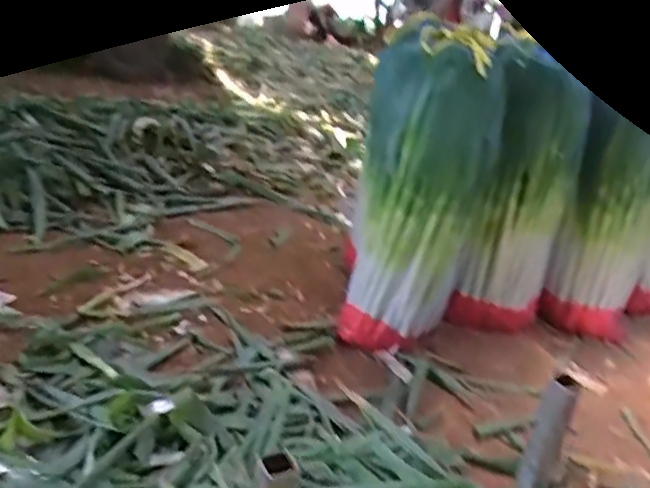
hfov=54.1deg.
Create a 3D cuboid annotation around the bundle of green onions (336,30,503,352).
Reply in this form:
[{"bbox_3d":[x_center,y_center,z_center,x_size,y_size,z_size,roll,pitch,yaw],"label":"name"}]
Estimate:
[{"bbox_3d":[0.227,-0.142,1.544,0.294,0.669,0.357,10,23,4],"label":"bundle of green onions"}]

